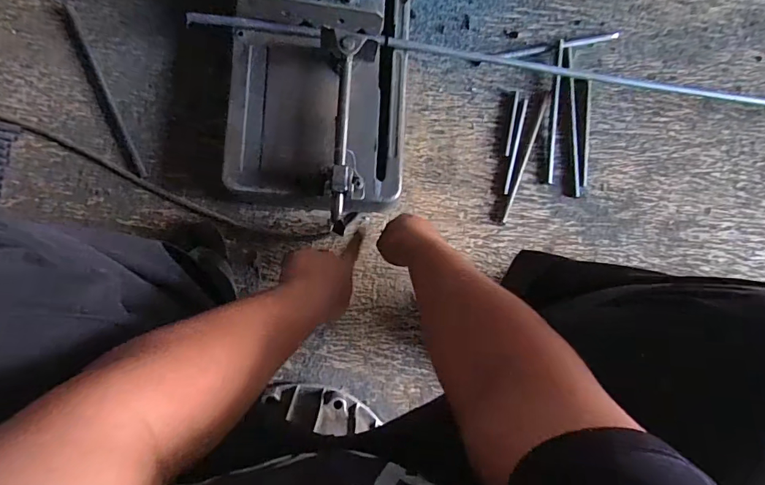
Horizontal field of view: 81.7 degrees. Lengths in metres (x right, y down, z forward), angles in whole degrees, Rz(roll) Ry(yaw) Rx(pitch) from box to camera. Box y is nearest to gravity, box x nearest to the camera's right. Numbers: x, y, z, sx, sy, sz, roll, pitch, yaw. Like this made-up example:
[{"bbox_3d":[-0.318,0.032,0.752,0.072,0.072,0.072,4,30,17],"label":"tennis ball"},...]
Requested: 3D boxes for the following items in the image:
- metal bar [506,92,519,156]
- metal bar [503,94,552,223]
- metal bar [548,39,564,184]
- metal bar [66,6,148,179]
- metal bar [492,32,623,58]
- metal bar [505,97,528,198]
[{"bbox_3d":[0.218,-0.200,0.742,0.007,0.004,0.111,11,85,-7],"label":"metal bar"},{"bbox_3d":[0.239,-0.143,0.733,0.011,0.004,0.228,20,84,-7],"label":"metal bar"},{"bbox_3d":[0.295,-0.223,0.748,0.010,0.012,0.244,6,86,-8],"label":"metal bar"},{"bbox_3d":[-0.412,-0.220,0.652,0.019,0.006,0.268,-23,90,-9],"label":"metal bar"},{"bbox_3d":[0.301,-0.336,0.754,0.225,0.006,0.014,-13,88,-9],"label":"metal bar"},{"bbox_3d":[0.222,-0.160,0.734,0.011,0.005,0.162,13,85,-7],"label":"metal bar"}]

